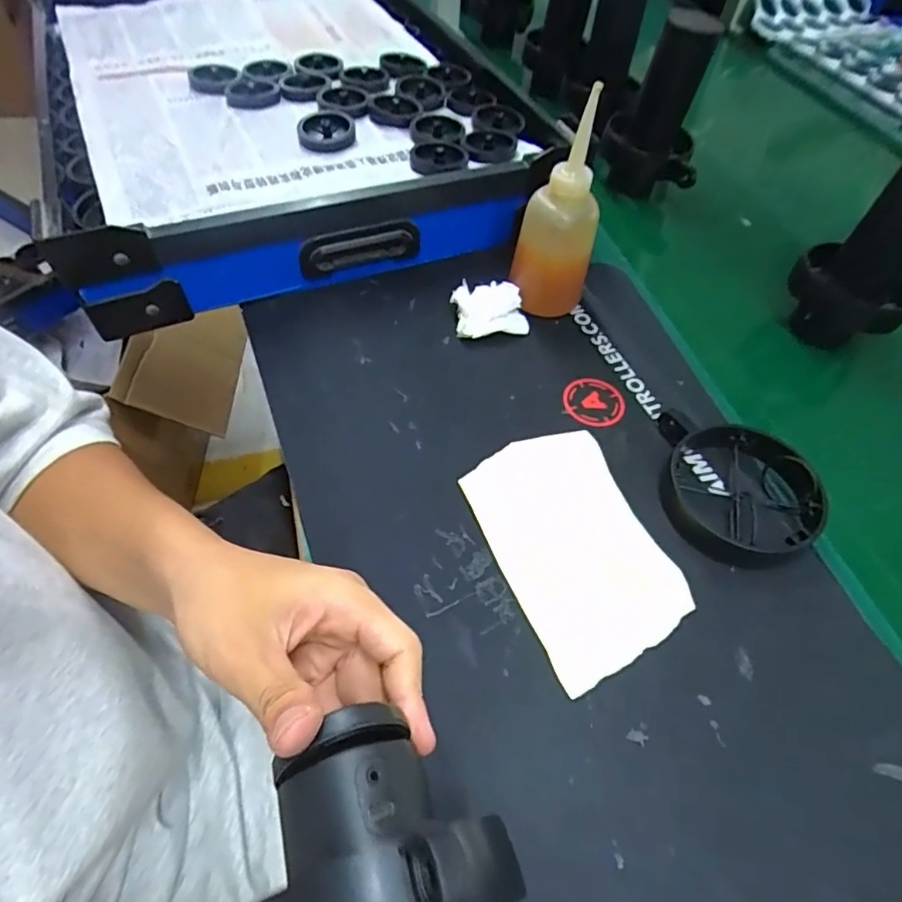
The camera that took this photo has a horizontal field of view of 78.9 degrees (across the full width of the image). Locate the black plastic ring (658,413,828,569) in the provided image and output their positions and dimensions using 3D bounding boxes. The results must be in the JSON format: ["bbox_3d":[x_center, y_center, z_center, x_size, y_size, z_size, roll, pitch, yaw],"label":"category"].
[{"bbox_3d":[0.191,0.028,0.367,0.106,0.032,0.093,22,56,7],"label":"black plastic ring"}]

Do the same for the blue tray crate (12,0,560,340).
[{"bbox_3d":[-0.211,-0.429,0.636,0.461,0.083,0.662,-14,59,-17],"label":"blue tray crate"}]

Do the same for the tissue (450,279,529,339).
[{"bbox_3d":[0.033,-0.123,0.474,0.060,0.025,0.052,-5,57,-12],"label":"tissue"}]

